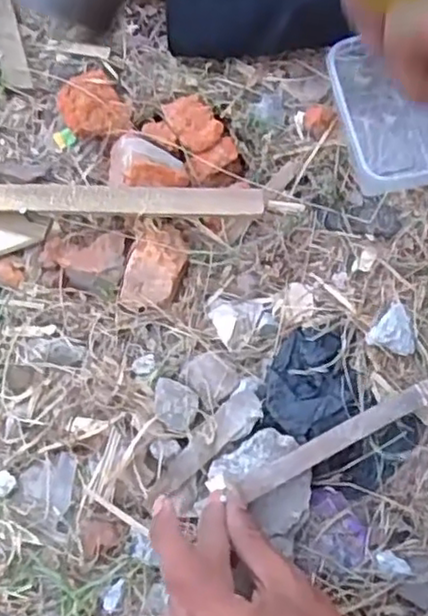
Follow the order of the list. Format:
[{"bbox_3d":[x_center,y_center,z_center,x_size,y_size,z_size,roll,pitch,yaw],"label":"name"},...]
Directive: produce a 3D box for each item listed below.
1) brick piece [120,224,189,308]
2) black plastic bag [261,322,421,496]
[{"bbox_3d":[-0.040,-0.029,0.453,0.038,0.017,0.058,13,71,2],"label":"brick piece"},{"bbox_3d":[0.075,0.063,0.417,0.072,0.019,0.102,-41,77,-14],"label":"black plastic bag"}]

